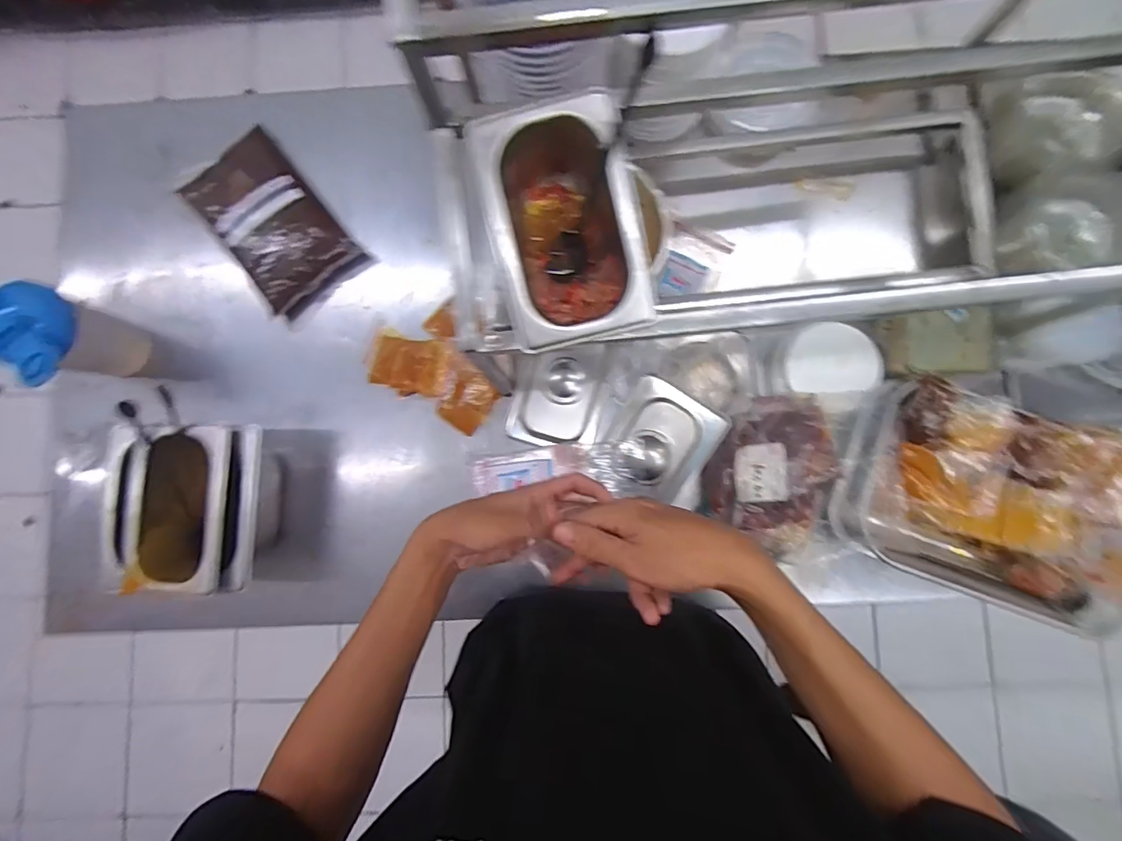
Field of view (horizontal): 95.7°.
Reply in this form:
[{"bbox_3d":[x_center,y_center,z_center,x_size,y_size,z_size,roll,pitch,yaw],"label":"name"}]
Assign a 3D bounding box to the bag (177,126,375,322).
[{"bbox_3d":[-0.375,-0.257,0.652,0.138,0.056,0.223,-40,85,-2],"label":"bag"}]

